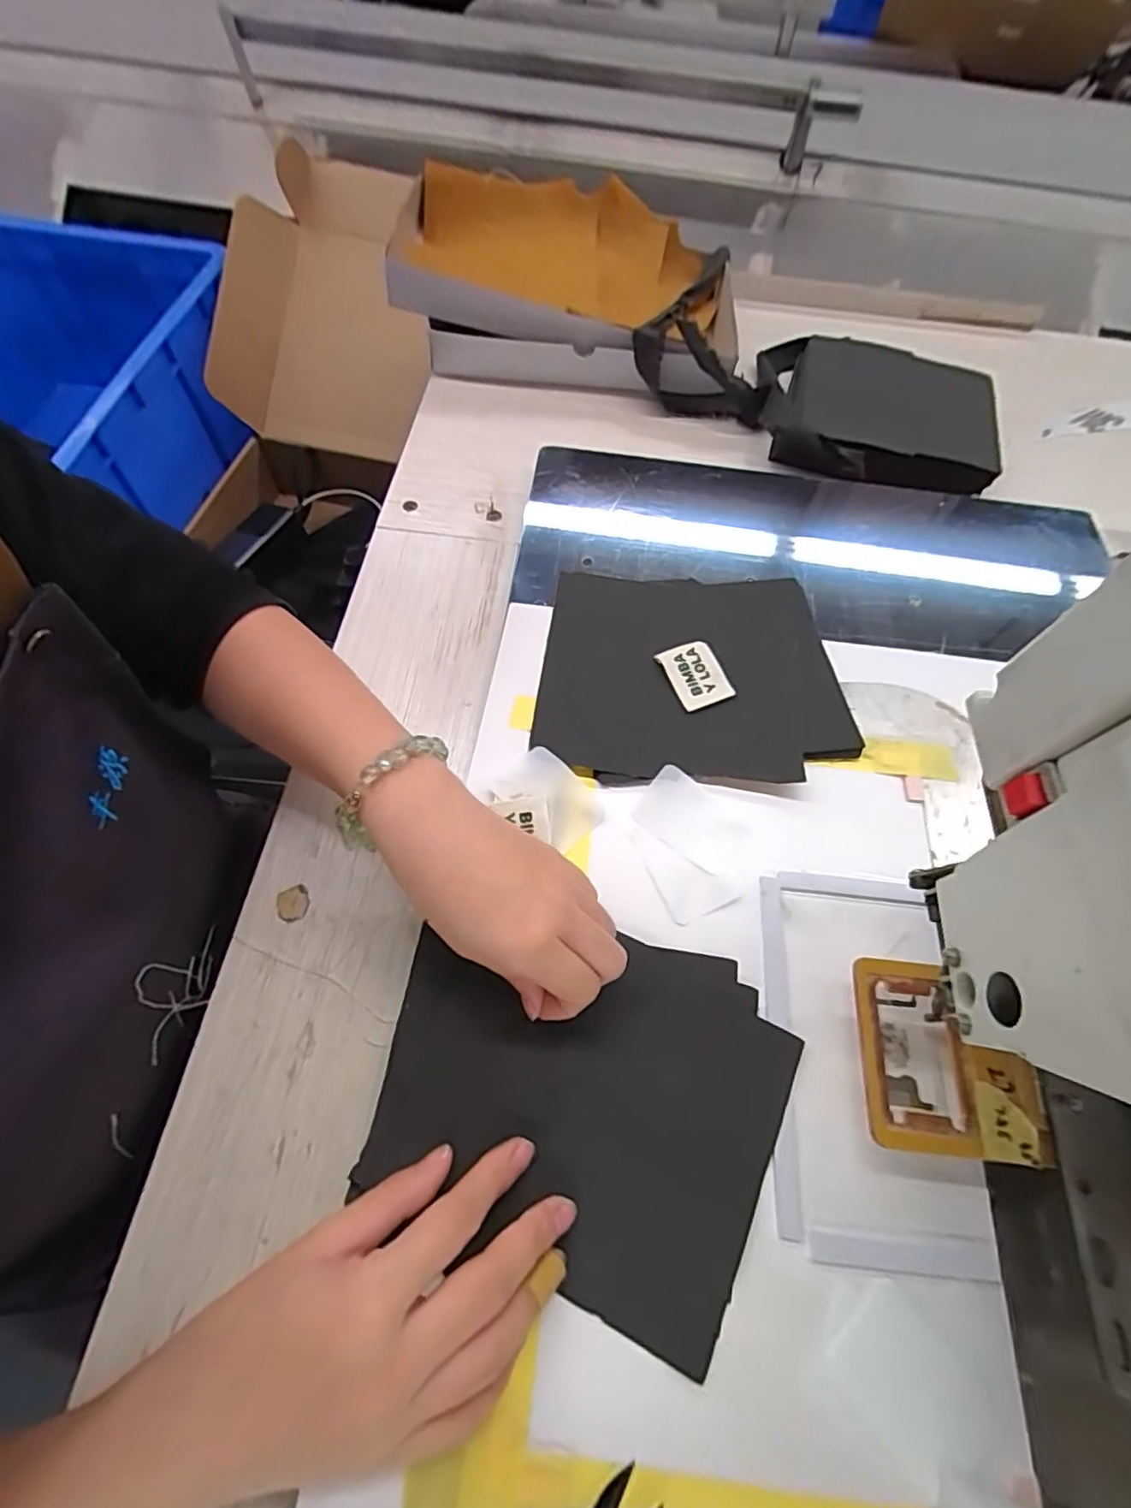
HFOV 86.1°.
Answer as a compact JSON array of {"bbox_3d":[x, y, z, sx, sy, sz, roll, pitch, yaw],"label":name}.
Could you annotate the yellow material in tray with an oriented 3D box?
[{"bbox_3d":[-0.001,-0.481,0.571,0.279,0.088,0.086,14,64,4],"label":"yellow material in tray"}]

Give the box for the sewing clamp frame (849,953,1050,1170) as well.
[{"bbox_3d":[0.177,0.141,0.282,0.077,0.005,0.080,6,63,3],"label":"sewing clamp frame"}]

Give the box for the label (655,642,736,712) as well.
[{"bbox_3d":[0.084,-0.051,0.389,0.034,0.004,0.044,-22,70,-5],"label":"label"}]

